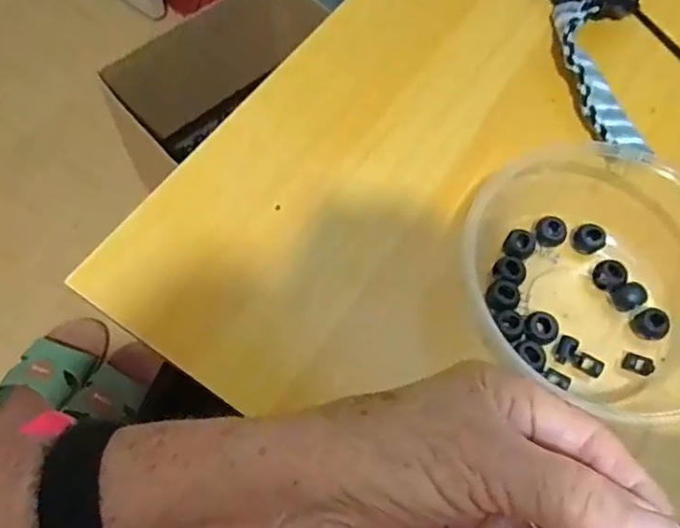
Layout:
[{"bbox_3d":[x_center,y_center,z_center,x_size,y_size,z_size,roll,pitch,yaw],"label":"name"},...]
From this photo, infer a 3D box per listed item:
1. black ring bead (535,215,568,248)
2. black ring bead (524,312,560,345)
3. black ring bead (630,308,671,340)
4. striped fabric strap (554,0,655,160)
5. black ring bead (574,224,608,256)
[{"bbox_3d":[0.121,-0.018,0.343,0.017,0.011,0.016,1,65,-3],"label":"black ring bead"},{"bbox_3d":[0.107,0.034,0.318,0.018,0.009,0.017,1,65,-3],"label":"black ring bead"},{"bbox_3d":[0.169,0.033,0.325,0.013,0.015,0.017,-27,69,-15],"label":"black ring bead"},{"bbox_3d":[0.165,-0.123,0.390,0.031,0.029,0.127,-11,66,-8],"label":"striped fabric strap"},{"bbox_3d":[0.144,-0.014,0.345,0.016,0.009,0.015,1,65,-3],"label":"black ring bead"}]

